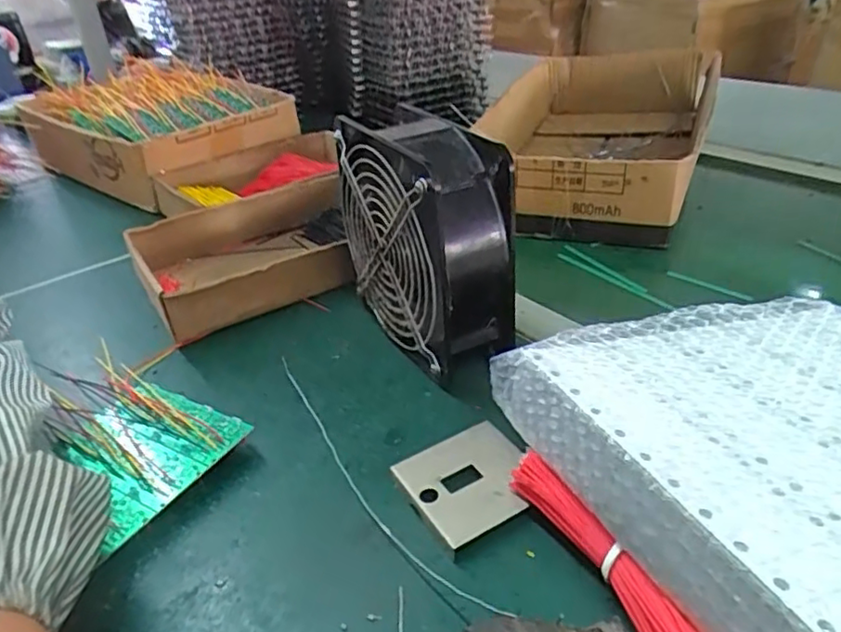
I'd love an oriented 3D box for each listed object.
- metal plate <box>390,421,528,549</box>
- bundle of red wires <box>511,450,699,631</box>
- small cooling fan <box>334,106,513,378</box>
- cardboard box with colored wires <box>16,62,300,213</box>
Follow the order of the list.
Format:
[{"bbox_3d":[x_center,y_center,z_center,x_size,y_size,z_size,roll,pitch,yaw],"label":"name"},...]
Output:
[{"bbox_3d":[0.027,0.086,0.333,0.062,0.011,0.062,-20,35,-24],"label":"metal plate"},{"bbox_3d":[0.077,0.106,0.266,0.013,0.027,0.127,-16,33,-18],"label":"bundle of red wires"},{"bbox_3d":[-0.001,-0.048,0.423,0.057,0.151,0.143,-21,35,-24],"label":"small cooling fan"},{"bbox_3d":[-0.347,-0.253,0.847,0.349,0.094,0.233,23,42,36],"label":"cardboard box with colored wires"}]

